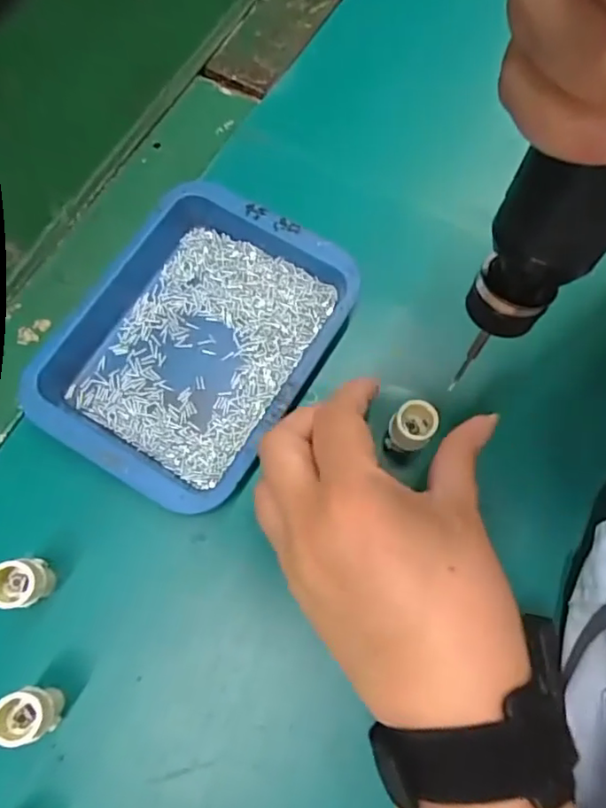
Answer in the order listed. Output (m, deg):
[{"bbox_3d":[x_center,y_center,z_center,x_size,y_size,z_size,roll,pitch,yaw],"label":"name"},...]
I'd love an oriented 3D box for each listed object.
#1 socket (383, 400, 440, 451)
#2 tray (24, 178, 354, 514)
[{"bbox_3d":[0.051,0.012,0.271,0.020,0.025,0.022,0,72,1],"label":"socket"},{"bbox_3d":[-0.056,-0.033,0.299,0.122,0.026,0.156,29,74,10],"label":"tray"}]

